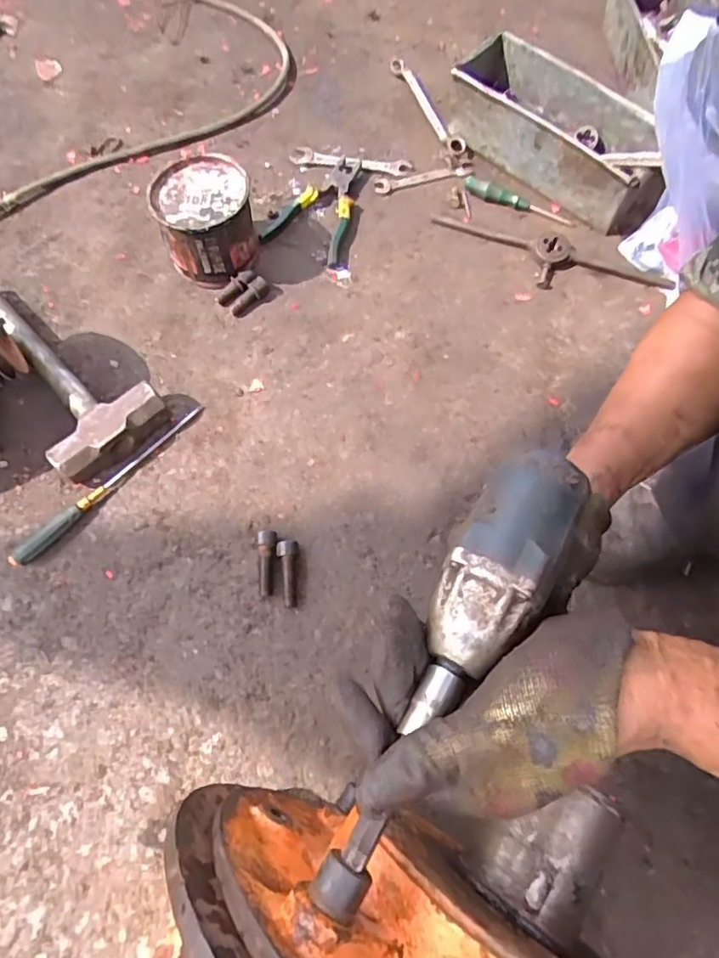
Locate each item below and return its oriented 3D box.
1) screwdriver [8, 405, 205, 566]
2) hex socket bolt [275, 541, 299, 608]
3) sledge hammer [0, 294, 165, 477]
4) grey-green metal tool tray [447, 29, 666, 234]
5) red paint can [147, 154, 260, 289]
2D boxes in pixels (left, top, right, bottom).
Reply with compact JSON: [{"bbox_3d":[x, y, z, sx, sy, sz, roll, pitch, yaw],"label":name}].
[{"bbox_3d":[-0.289,0.001,0.655,0.018,0.024,0.266,39,74,11],"label":"screwdriver"},{"bbox_3d":[-0.077,0.103,0.609,0.021,0.021,0.070,-5,68,-3],"label":"hex socket bolt"},{"bbox_3d":[-0.385,-0.142,0.688,0.315,0.050,0.136,44,75,12],"label":"sledge hammer"},{"bbox_3d":[0.278,-0.487,0.785,0.307,0.107,0.135,35,73,12],"label":"grey-green metal tool tray"},{"bbox_3d":[-0.197,-0.333,0.732,0.120,0.100,0.122,-11,70,-4],"label":"red paint can"}]

